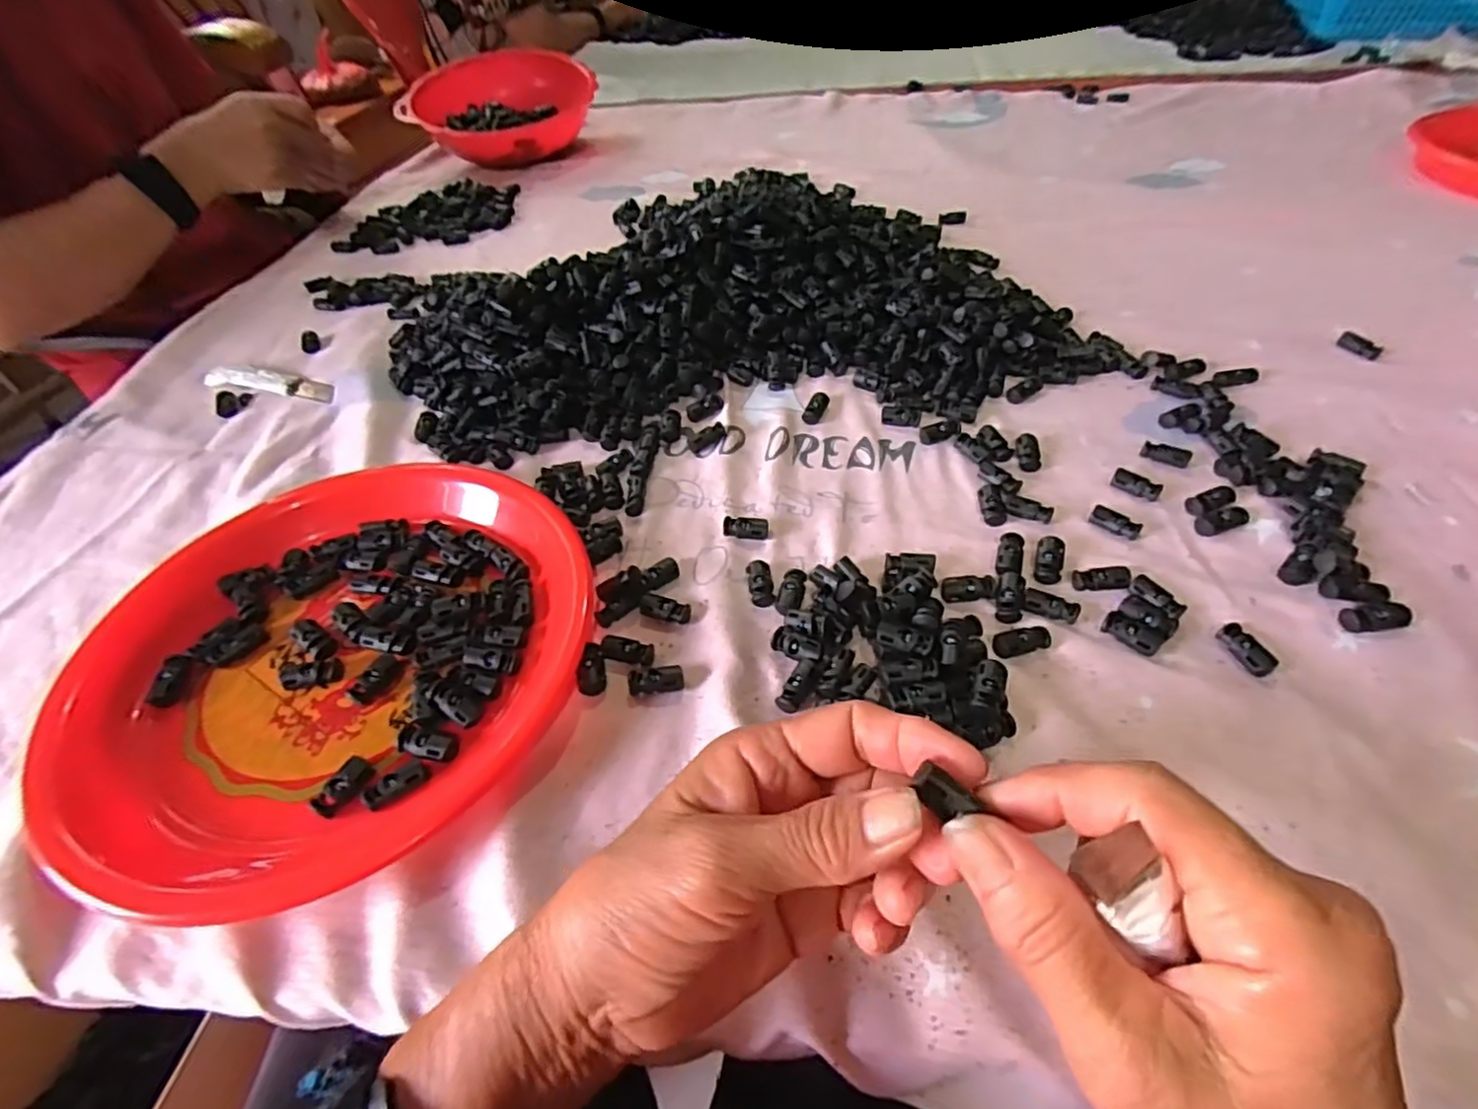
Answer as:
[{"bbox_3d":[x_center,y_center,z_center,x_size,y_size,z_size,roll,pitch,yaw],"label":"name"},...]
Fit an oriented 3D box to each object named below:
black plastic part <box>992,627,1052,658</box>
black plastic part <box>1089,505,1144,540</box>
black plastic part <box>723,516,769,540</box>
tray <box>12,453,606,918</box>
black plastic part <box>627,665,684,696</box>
[{"bbox_3d":[0.144,0.044,0.333,0.029,0.006,0.013,-12,50,-6],"label":"black plastic part"},{"bbox_3d":[0.222,-0.018,0.386,0.028,0.008,0.013,30,58,26],"label":"black plastic part"},{"bbox_3d":[0.005,-0.016,0.394,0.027,0.009,0.012,7,51,10],"label":"black plastic part"},{"bbox_3d":[-0.215,0.045,0.345,0.250,0.032,0.254,18,54,18],"label":"tray"},{"bbox_3d":[-0.041,0.064,0.330,0.028,0.011,0.012,-4,50,1],"label":"black plastic part"}]

